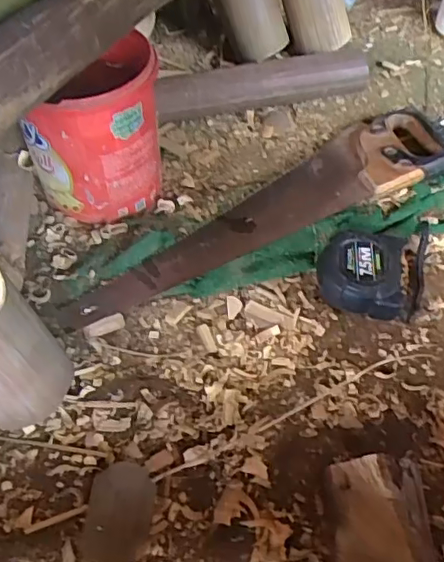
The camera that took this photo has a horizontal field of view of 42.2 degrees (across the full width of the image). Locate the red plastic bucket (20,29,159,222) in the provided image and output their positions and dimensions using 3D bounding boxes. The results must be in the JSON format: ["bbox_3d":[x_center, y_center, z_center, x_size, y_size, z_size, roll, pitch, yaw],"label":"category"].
[{"bbox_3d":[-0.130,-0.163,0.582,0.122,0.145,0.132,-9,54,-10],"label":"red plastic bucket"}]

